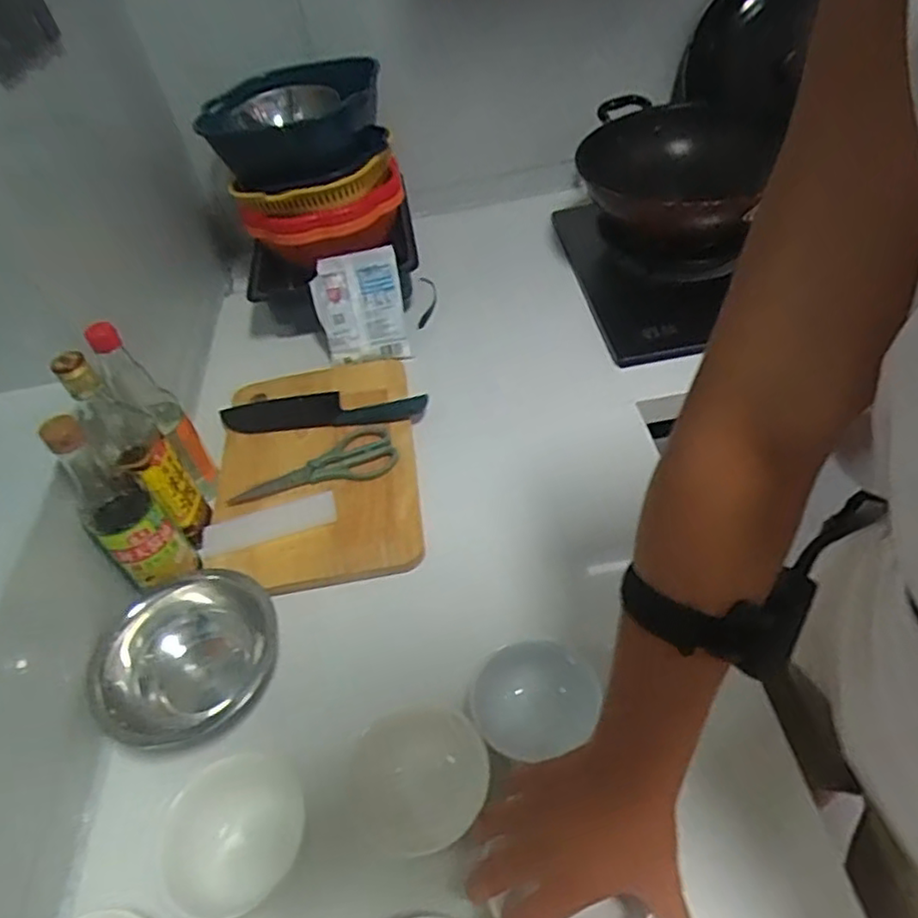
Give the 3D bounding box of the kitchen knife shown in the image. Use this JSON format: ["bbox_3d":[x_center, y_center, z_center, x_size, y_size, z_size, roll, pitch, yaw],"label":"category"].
[{"bbox_3d":[-0.184,-0.064,0.889,0.285,0.020,0.075,-4,41,12],"label":"kitchen knife"}]

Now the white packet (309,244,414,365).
[{"bbox_3d":[-0.138,-0.213,0.957,0.118,0.149,0.024,-10,8,4],"label":"white packet"}]

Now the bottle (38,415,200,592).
[{"bbox_3d":[-0.329,0.044,0.648,0.068,0.198,0.064,-39,51,-24],"label":"bottle"}]

